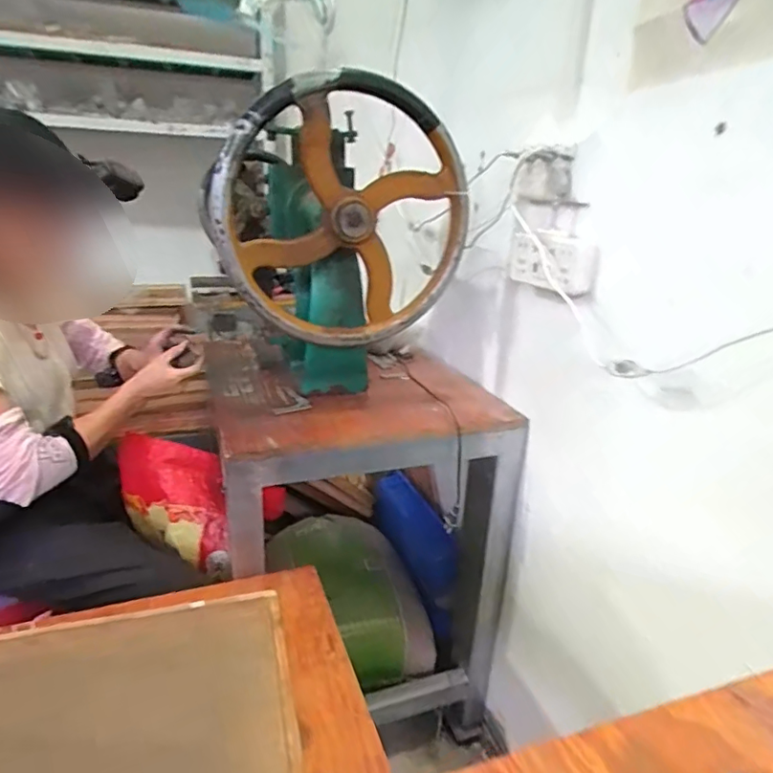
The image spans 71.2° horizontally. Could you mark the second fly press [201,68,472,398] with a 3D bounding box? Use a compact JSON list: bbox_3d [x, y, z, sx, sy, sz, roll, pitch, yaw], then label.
[{"bbox_3d":[-0.098,-0.237,0.938,0.378,0.480,0.289,-5,21,-19],"label":"second fly press"}]

